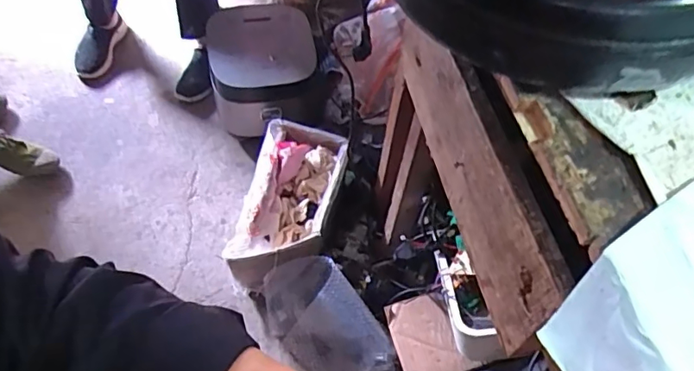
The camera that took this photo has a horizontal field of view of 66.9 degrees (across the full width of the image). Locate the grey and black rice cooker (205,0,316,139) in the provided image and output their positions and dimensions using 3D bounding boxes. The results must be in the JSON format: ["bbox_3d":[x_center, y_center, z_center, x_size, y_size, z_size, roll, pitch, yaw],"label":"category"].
[{"bbox_3d":[-0.202,-0.277,1.311,0.260,0.220,0.277,-10,59,-10],"label":"grey and black rice cooker"}]

